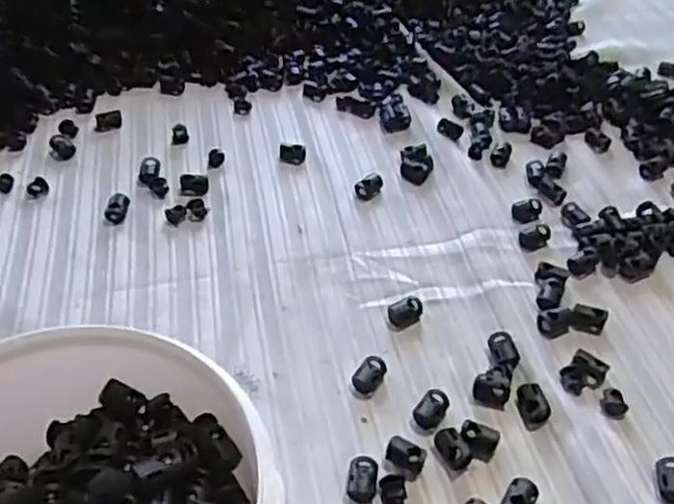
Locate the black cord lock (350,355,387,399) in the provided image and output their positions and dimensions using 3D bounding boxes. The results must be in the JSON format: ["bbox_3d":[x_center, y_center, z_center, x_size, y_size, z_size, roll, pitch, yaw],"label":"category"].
[{"bbox_3d":[0.017,0.068,0.387,0.014,0.008,0.022,25,49,22],"label":"black cord lock"}]

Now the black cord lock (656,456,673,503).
[{"bbox_3d":[0.163,0.111,0.345,0.013,0.007,0.022,3,45,1],"label":"black cord lock"}]

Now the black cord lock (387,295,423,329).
[{"bbox_3d":[0.041,0.036,0.424,0.021,0.011,0.013,-20,49,-21],"label":"black cord lock"}]

